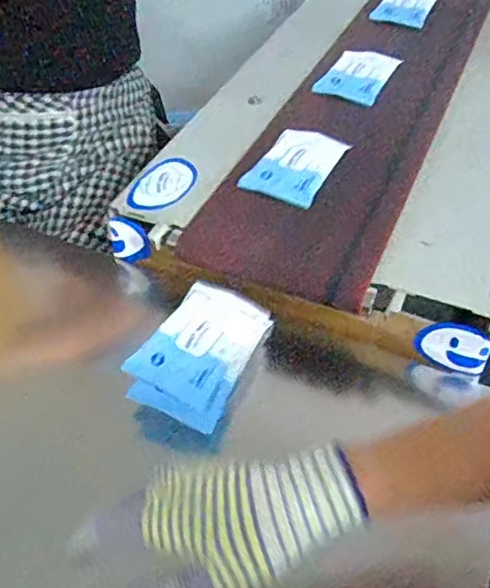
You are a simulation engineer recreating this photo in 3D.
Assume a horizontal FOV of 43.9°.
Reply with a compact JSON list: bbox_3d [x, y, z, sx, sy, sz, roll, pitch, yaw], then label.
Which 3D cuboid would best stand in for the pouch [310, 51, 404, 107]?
[{"bbox_3d":[0.169,-0.330,0.909,0.090,0.016,0.153,22,49,18],"label":"pouch"}]

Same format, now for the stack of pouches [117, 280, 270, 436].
[{"bbox_3d":[-0.042,0.049,0.591,0.099,0.042,0.148,18,51,17],"label":"stack of pouches"}]

